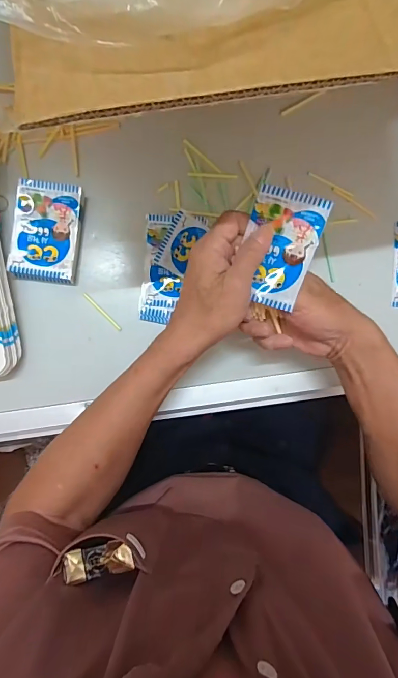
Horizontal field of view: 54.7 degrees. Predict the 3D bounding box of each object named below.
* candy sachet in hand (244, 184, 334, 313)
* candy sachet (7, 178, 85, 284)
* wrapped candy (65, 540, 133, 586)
[{"bbox_3d":[0.073,-0.078,0.340,0.062,0.024,0.097,12,89,-3],"label":"candy sachet in hand"},{"bbox_3d":[-0.171,-0.119,0.429,0.070,0.015,0.106,6,90,-3],"label":"candy sachet"},{"bbox_3d":[-0.072,0.160,0.278,0.050,0.015,0.022,-18,83,7],"label":"wrapped candy"}]

